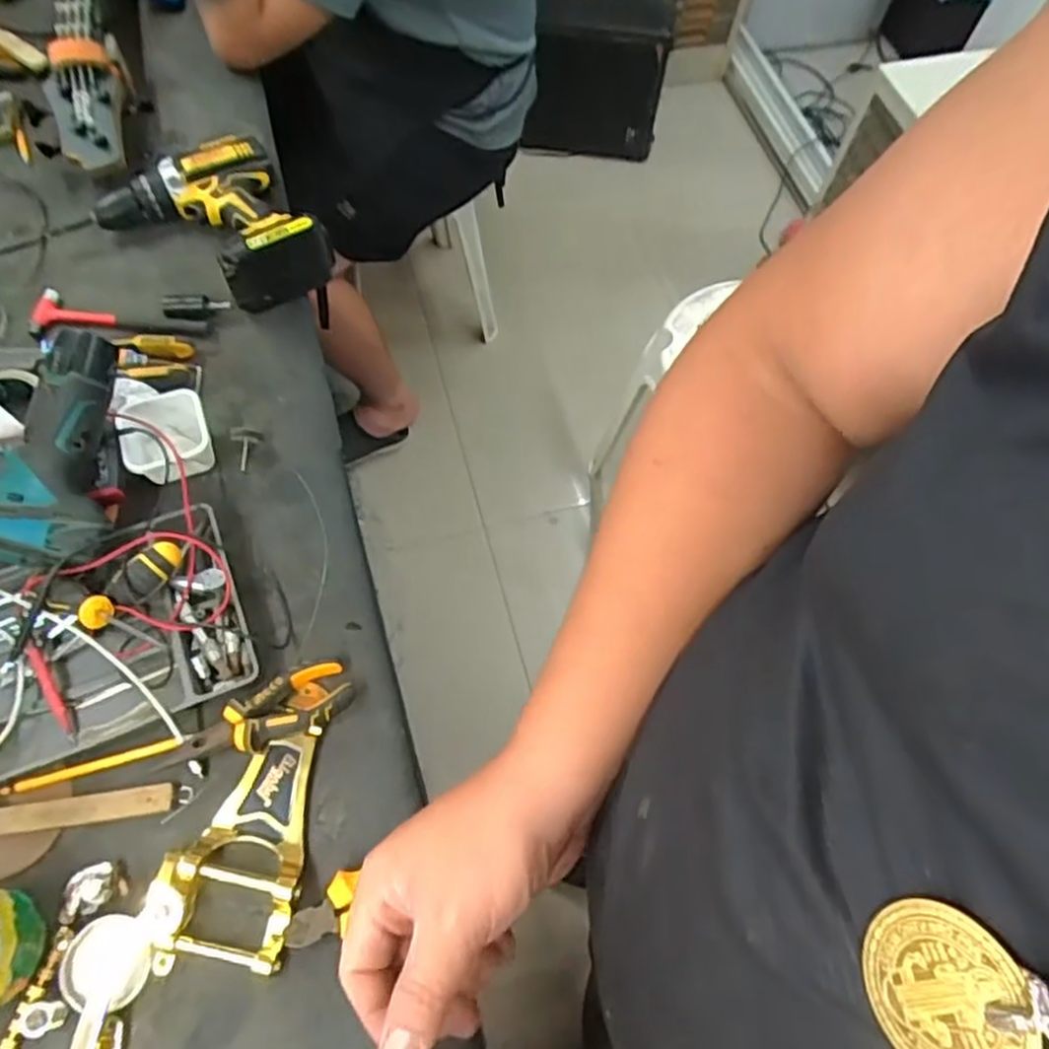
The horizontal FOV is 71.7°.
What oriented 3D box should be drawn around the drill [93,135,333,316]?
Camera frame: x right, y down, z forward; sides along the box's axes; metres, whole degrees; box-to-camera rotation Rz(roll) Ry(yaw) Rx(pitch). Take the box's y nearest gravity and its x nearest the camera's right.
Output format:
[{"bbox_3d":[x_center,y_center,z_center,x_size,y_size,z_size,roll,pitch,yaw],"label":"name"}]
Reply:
[{"bbox_3d":[-0.327,-0.328,0.778,0.185,0.074,0.215,-39,72,-19],"label":"drill"}]

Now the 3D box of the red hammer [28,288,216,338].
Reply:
[{"bbox_3d":[-0.421,-0.217,0.764,0.191,0.028,0.045,2,64,-2],"label":"red hammer"}]

